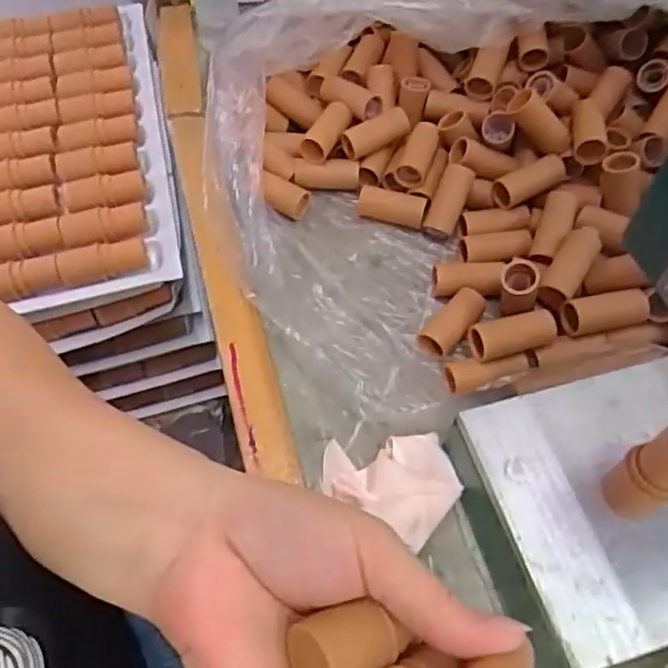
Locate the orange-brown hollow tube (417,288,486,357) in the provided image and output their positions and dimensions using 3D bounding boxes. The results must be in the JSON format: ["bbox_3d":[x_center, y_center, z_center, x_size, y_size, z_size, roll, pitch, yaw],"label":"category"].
[{"bbox_3d":[0.072,-0.007,0.389,0.021,0.015,0.048,35,64,19],"label":"orange-brown hollow tube"}]

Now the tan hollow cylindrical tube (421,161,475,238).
[{"bbox_3d":[0.076,-0.088,0.423,0.020,0.016,0.047,25,100,14],"label":"tan hollow cylindrical tube"}]

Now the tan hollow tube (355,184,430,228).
[{"bbox_3d":[0.039,-0.086,0.434,0.046,0.015,0.018,15,59,9],"label":"tan hollow tube"}]

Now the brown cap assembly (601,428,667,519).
[{"bbox_3d":[0.135,0.058,0.268,0.024,0.053,0.023,0,58,0],"label":"brown cap assembly"}]

